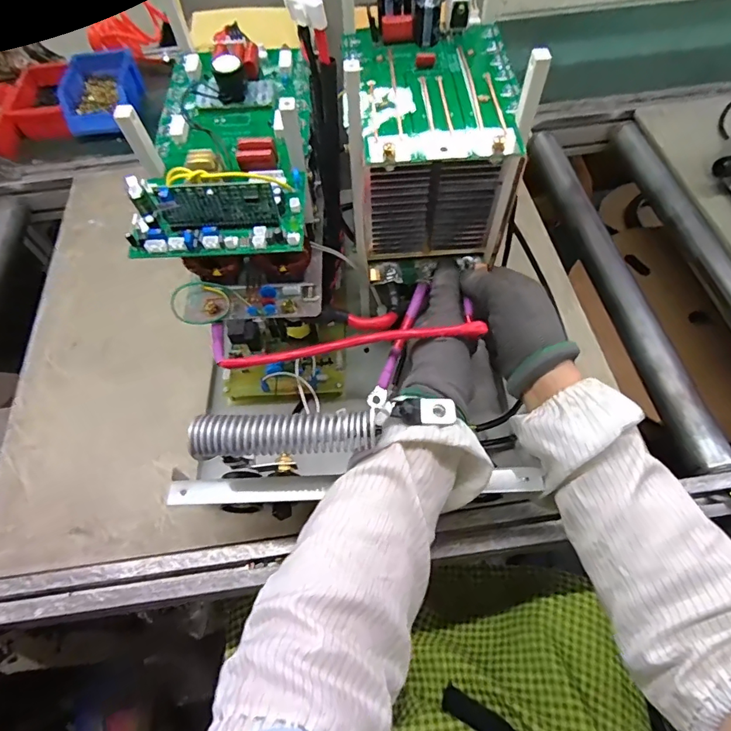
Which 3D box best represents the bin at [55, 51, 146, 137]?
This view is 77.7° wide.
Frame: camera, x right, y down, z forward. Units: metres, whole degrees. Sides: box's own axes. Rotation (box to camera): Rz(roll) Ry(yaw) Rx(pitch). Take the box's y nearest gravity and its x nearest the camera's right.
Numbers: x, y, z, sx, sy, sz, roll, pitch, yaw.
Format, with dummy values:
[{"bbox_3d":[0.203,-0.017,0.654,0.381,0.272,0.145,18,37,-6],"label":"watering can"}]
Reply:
[{"bbox_3d":[-0.446,-0.465,0.774,0.117,0.054,0.160,-9,61,-3],"label":"bin"}]

